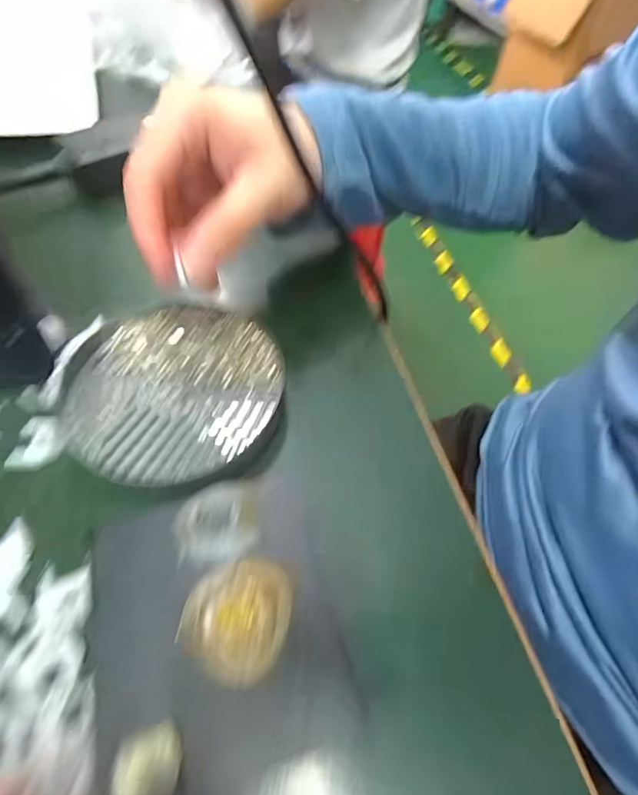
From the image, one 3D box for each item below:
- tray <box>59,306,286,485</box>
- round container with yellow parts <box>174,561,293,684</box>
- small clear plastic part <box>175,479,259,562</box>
[{"bbox_3d":[-0.079,-0.005,0.235,0.115,0.012,0.105,1,57,-1],"label":"tray"},{"bbox_3d":[-0.031,0.083,0.165,0.038,0.013,0.041,1,57,-2],"label":"round container with yellow parts"},{"bbox_3d":[-0.044,0.055,0.192,0.034,0.018,0.036,1,57,-2],"label":"small clear plastic part"}]

